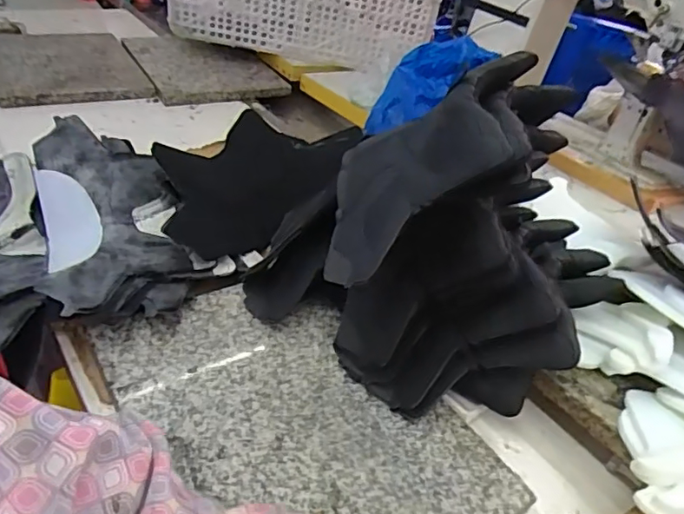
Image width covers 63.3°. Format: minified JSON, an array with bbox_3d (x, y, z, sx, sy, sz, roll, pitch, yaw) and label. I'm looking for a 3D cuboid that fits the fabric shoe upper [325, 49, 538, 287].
[{"bbox_3d":[0.091,-0.093,0.568,0.070,0.270,0.182,31,31,-40],"label":"fabric shoe upper"}]

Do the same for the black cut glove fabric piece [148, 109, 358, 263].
[{"bbox_3d":[-0.112,-0.122,0.819,0.325,0.071,0.220,-25,53,-24],"label":"black cut glove fabric piece"}]

